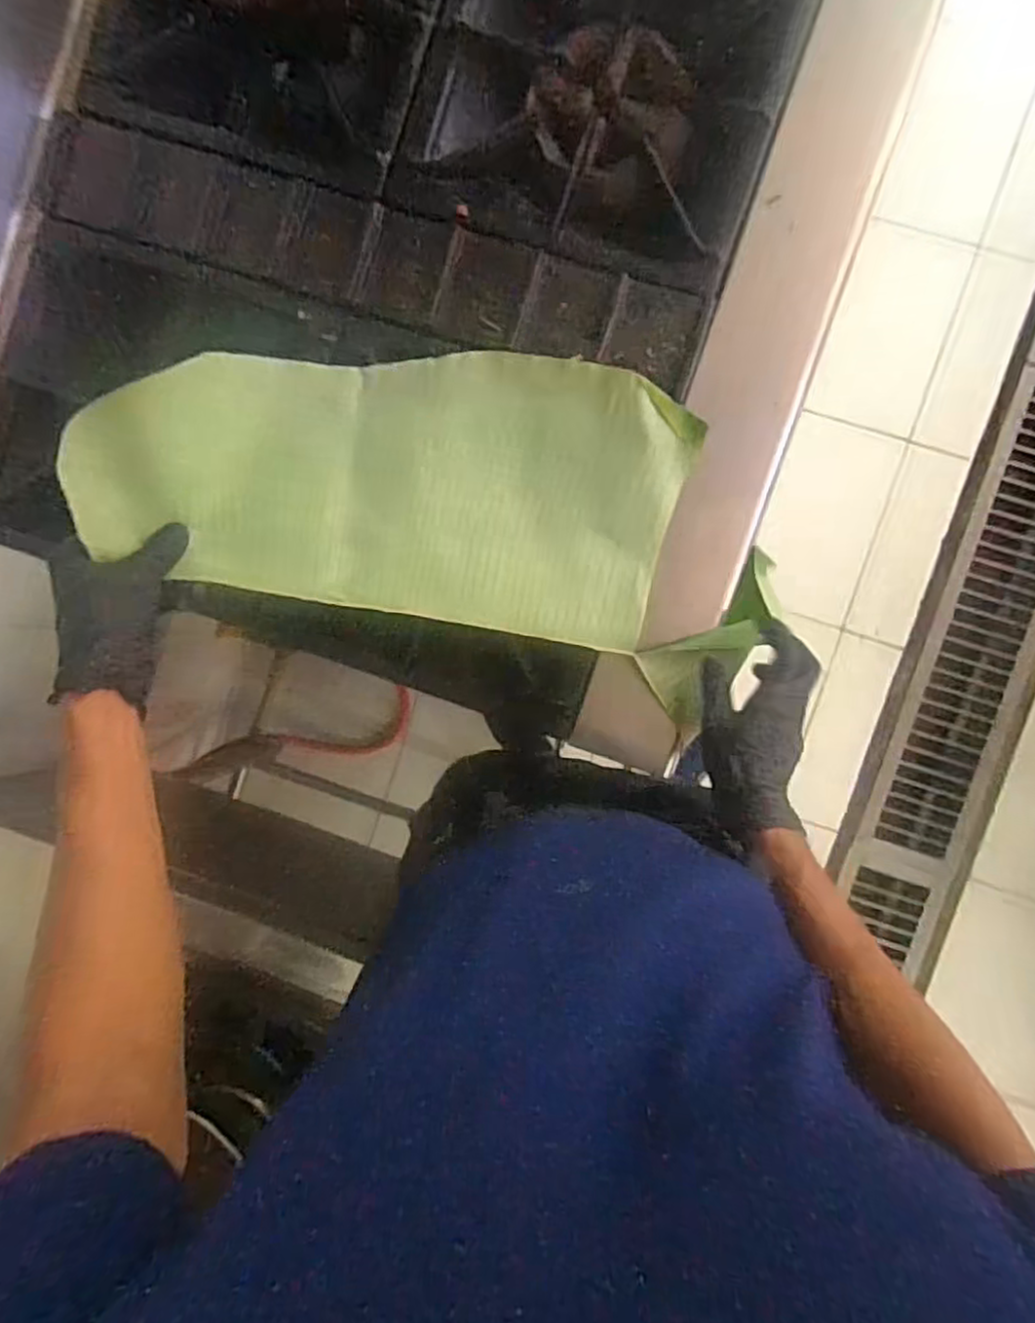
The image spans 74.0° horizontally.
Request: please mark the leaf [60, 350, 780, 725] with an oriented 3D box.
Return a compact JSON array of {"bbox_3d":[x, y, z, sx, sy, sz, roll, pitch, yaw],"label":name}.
[{"bbox_3d":[-0.035,-0.127,0.545,0.515,0.096,0.247,7,93,-14],"label":"leaf"}]

